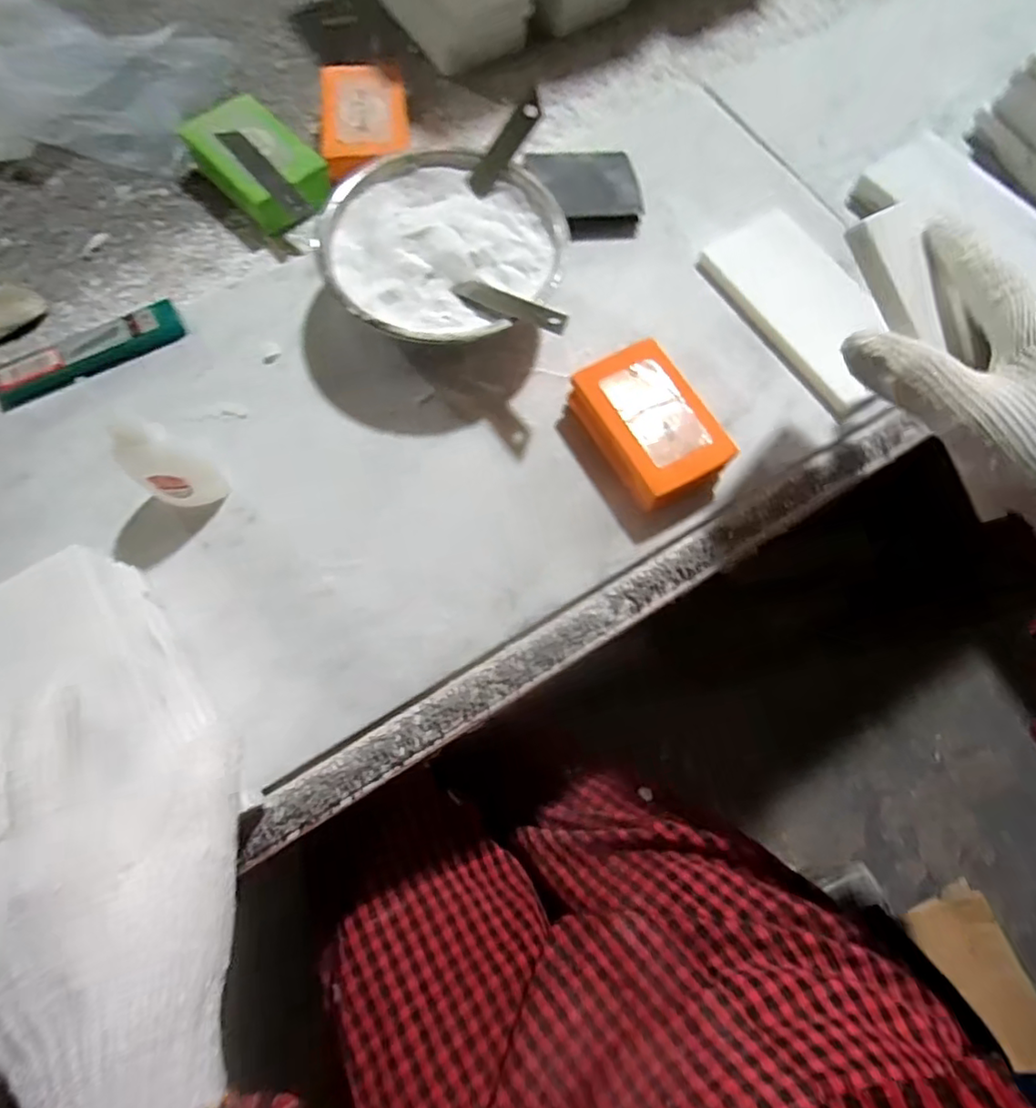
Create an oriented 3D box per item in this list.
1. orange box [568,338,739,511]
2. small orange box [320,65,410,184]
[{"bbox_3d":[0.077,-0.076,0.364,0.065,0.033,0.092,-30,73,-12],"label":"orange box"},{"bbox_3d":[-0.111,-0.313,0.447,0.061,0.030,0.102,-8,70,-5],"label":"small orange box"}]

